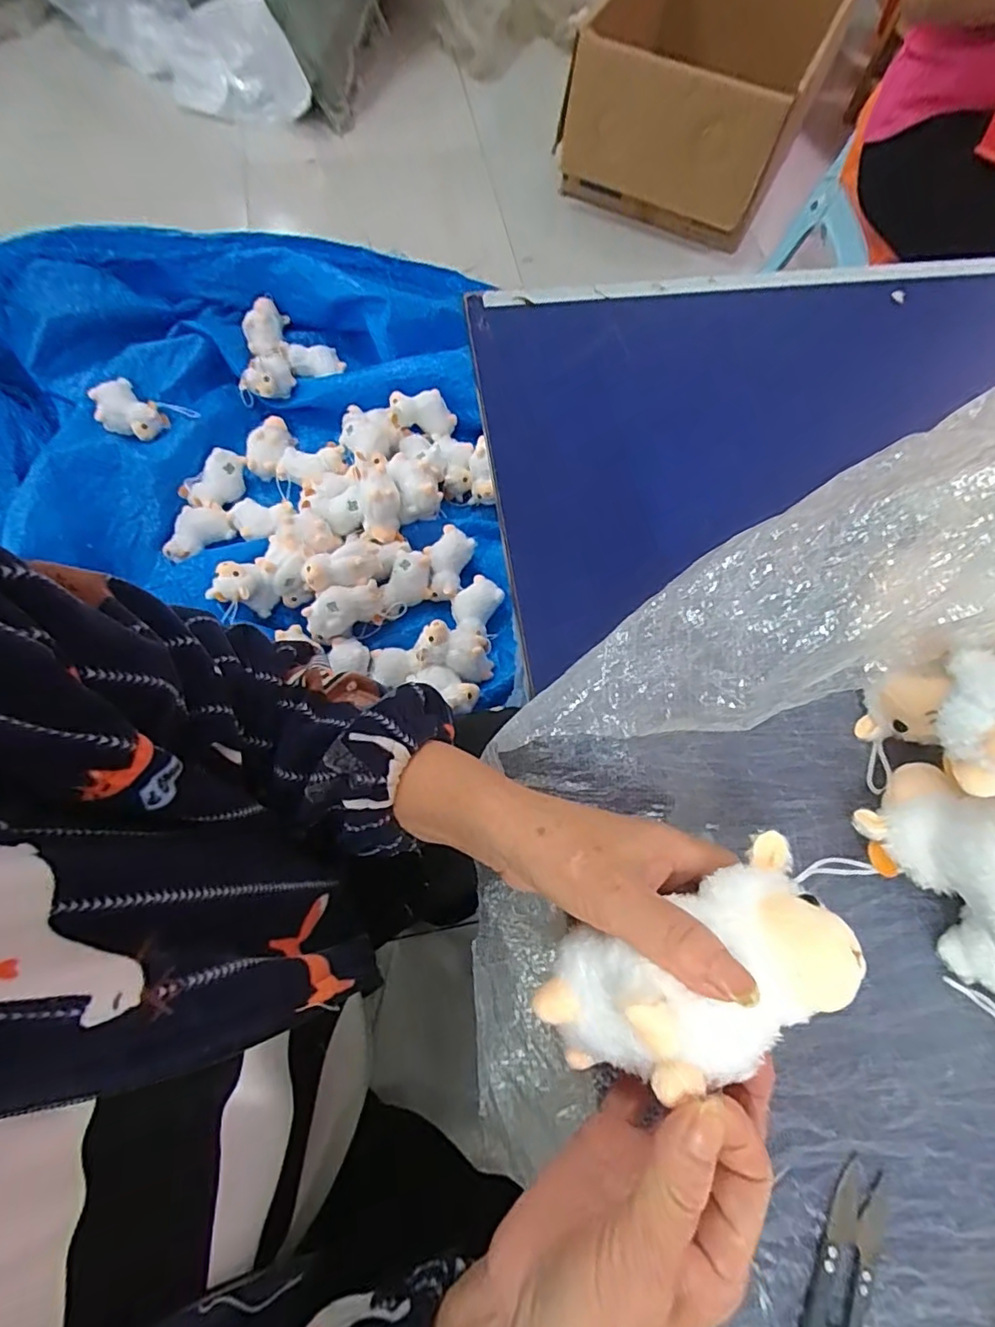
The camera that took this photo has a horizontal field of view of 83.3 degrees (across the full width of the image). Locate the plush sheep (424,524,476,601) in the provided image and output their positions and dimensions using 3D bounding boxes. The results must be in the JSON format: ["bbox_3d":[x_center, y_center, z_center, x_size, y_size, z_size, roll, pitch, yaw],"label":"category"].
[{"bbox_3d":[-0.087,-0.168,0.943,0.072,0.043,0.121,17,69,6],"label":"plush sheep"}]

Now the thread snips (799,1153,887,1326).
[{"bbox_3d":[0.148,0.278,0.243,0.024,0.005,0.102,32,71,11],"label":"thread snips"}]

